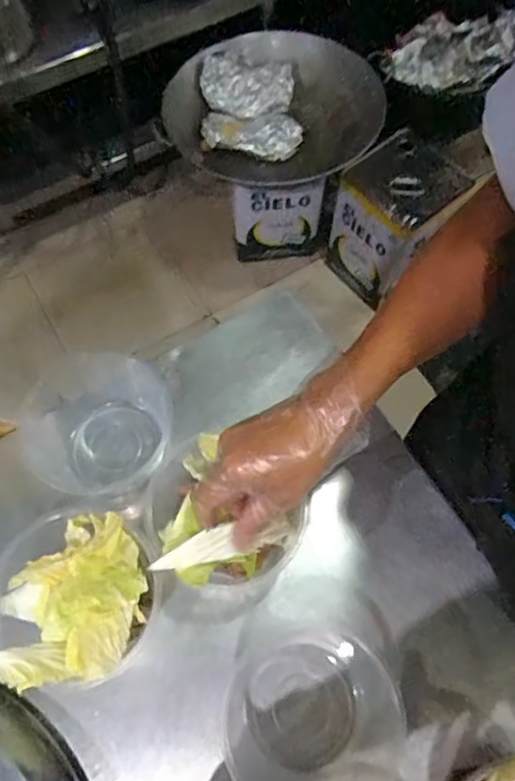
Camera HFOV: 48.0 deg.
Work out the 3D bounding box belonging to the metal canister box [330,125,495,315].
[{"bbox_3d":[0.347,-0.429,1.503,0.257,0.340,0.273,42,73,16],"label":"metal canister box"}]

